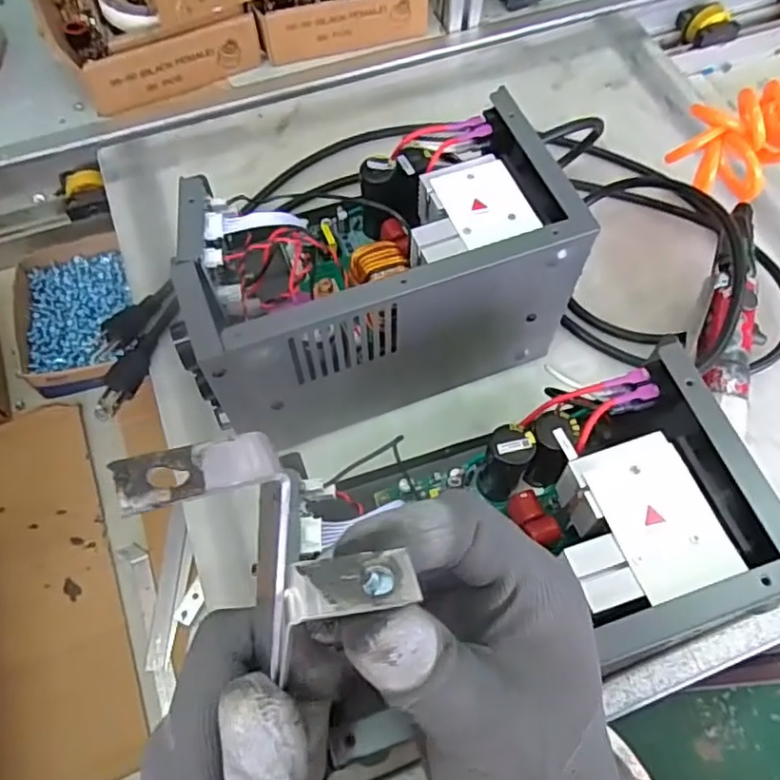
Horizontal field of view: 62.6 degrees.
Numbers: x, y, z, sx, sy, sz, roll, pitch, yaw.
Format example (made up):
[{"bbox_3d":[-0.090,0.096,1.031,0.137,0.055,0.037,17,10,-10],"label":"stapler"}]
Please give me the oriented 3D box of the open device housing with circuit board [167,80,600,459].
[{"bbox_3d":[-0.014,-0.080,0.464,0.249,0.148,0.144,-19,65,-10],"label":"open device housing with circuit board"}]

